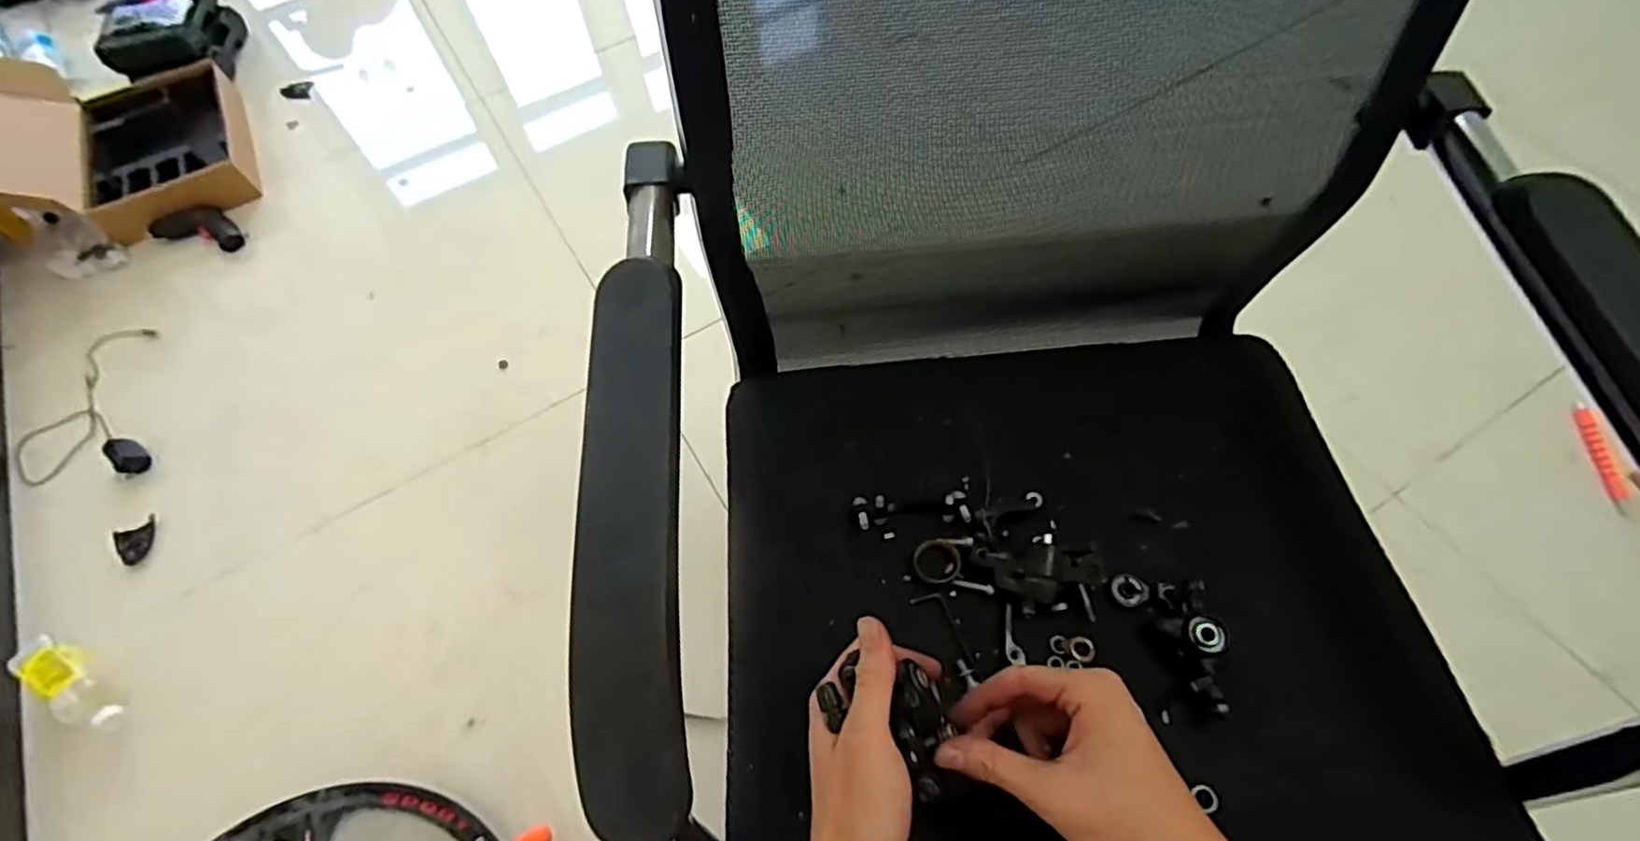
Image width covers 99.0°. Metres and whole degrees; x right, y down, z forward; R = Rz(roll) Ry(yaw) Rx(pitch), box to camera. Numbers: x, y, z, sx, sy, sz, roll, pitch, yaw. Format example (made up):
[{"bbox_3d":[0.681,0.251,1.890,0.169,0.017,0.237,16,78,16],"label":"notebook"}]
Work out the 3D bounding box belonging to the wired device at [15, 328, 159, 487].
[{"bbox_3d":[-1.194,-0.011,1.152,0.203,0.052,0.328,-27,64,-11],"label":"wired device"}]

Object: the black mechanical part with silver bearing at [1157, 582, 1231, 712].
[{"bbox_3d":[0.236,0.137,0.445,0.033,0.028,0.084,0,49,3],"label":"black mechanical part with silver bearing"}]

